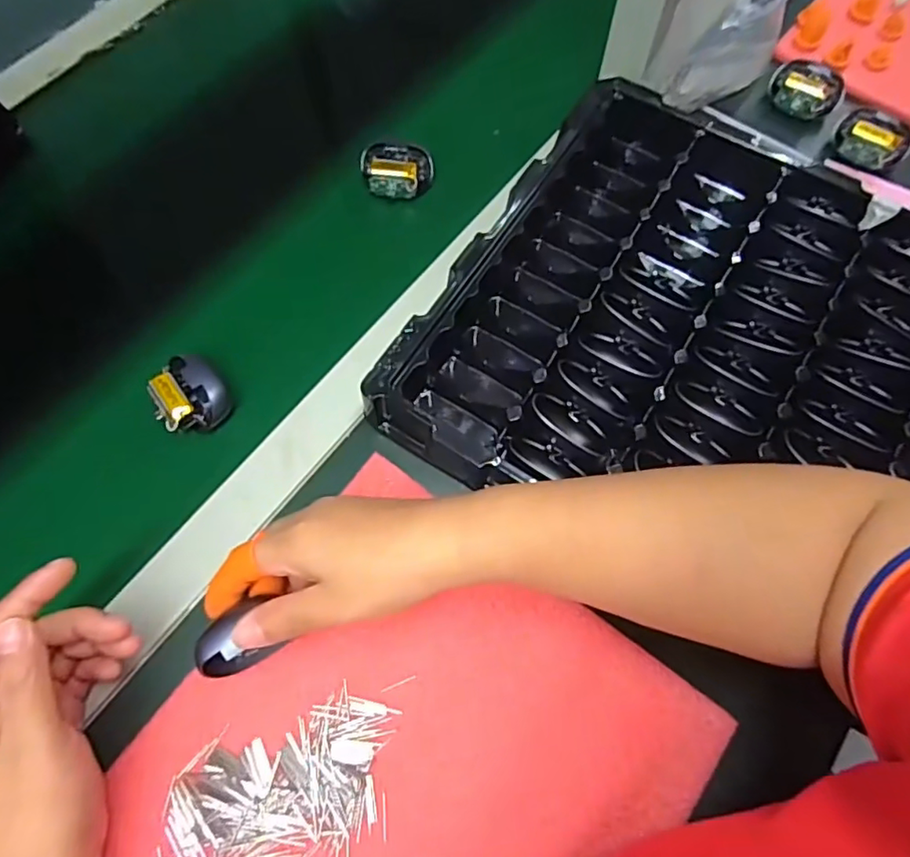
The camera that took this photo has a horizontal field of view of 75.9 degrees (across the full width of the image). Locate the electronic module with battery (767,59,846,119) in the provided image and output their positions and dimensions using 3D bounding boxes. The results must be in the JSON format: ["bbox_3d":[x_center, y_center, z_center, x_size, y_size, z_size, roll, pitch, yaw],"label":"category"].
[{"bbox_3d":[0.296,-0.287,0.493,0.058,0.023,0.034,32,72,12],"label":"electronic module with battery"}]

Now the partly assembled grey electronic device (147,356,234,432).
[{"bbox_3d":[-0.180,-0.023,0.396,0.047,0.022,0.050,-40,74,-14],"label":"partly assembled grey electronic device"}]

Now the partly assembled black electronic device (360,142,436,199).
[{"bbox_3d":[-0.047,-0.206,0.468,0.059,0.021,0.039,6,69,2],"label":"partly assembled black electronic device"}]

